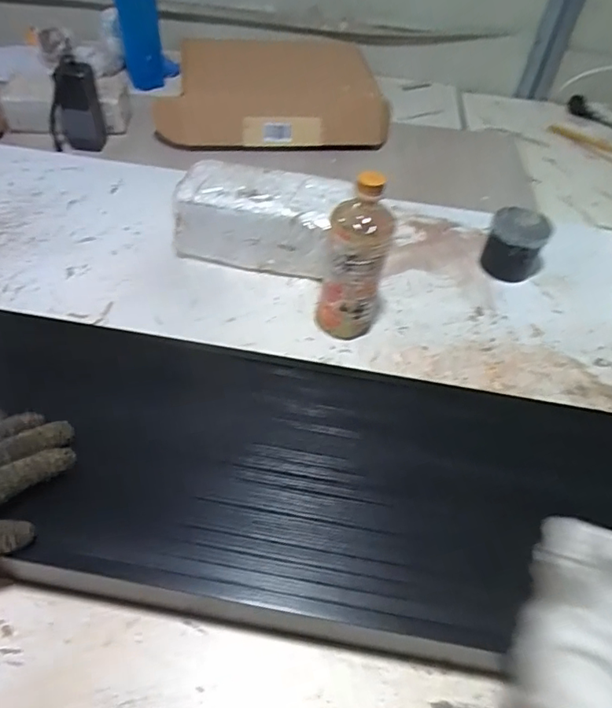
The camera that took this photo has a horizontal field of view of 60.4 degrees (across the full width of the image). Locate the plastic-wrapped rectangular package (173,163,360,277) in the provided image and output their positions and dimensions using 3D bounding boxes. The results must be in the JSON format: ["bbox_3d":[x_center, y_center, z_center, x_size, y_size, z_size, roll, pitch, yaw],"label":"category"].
[{"bbox_3d":[-0.053,-0.181,0.716,0.227,0.111,0.108,16,49,8],"label":"plastic-wrapped rectangular package"}]

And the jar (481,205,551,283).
[{"bbox_3d":[0.301,-0.154,0.751,0.081,0.076,0.081,3,49,-3],"label":"jar"}]

